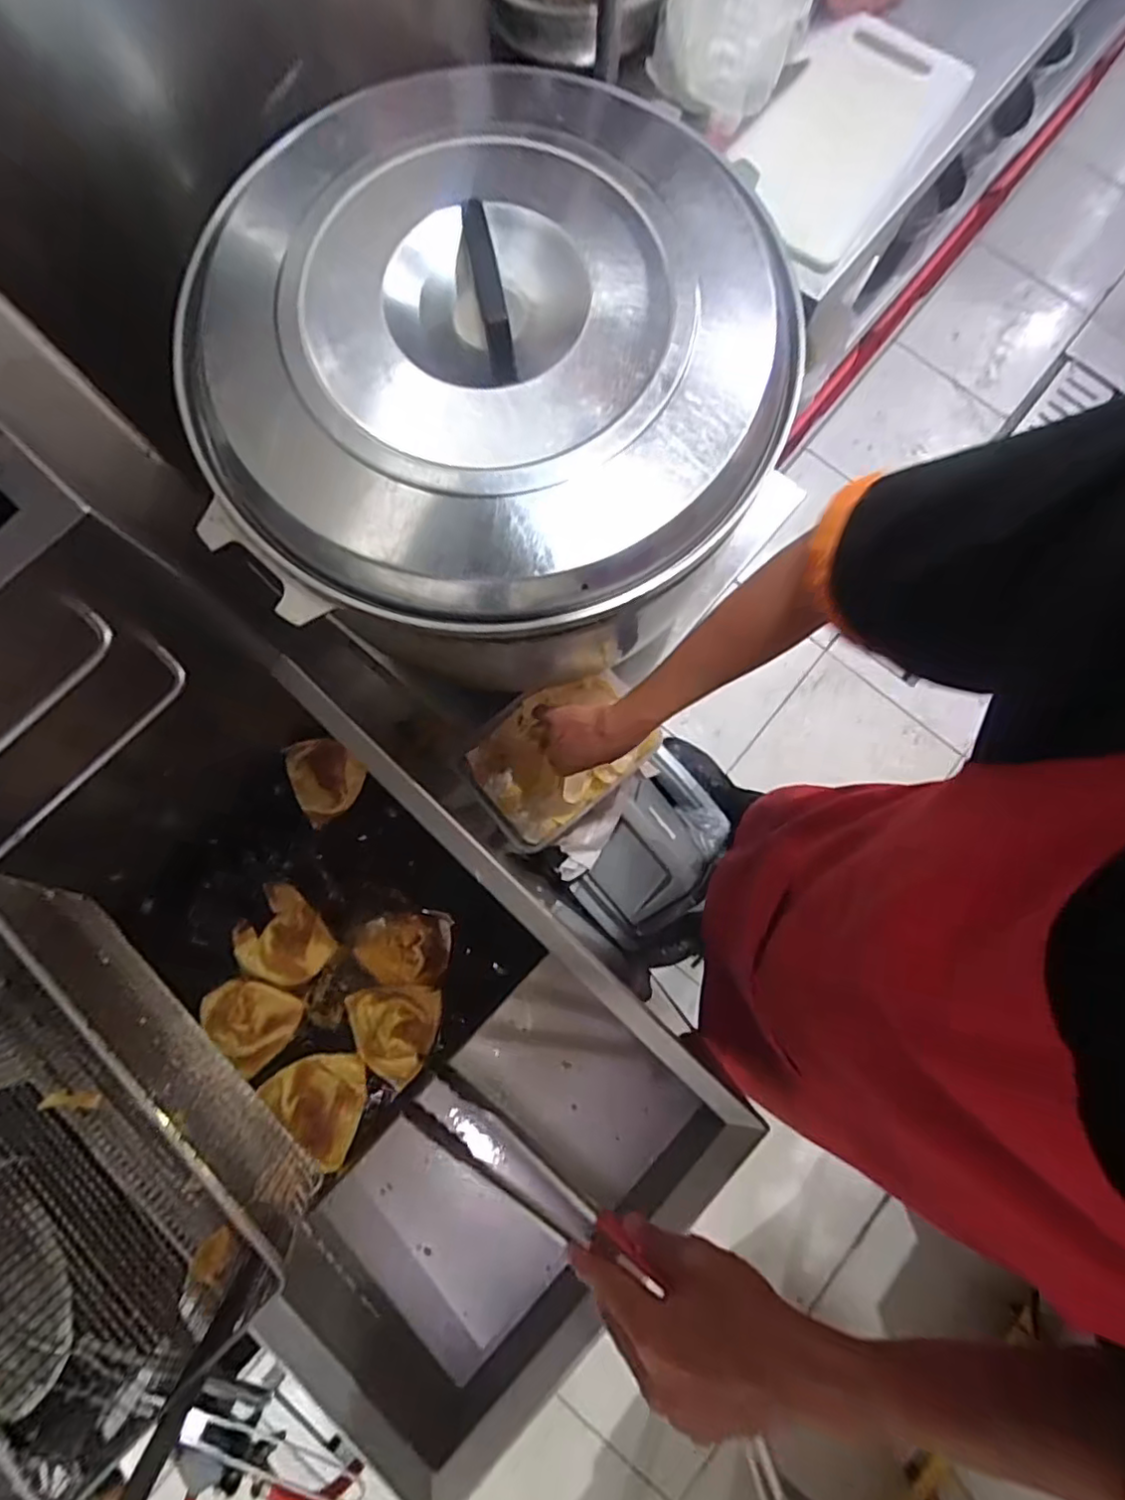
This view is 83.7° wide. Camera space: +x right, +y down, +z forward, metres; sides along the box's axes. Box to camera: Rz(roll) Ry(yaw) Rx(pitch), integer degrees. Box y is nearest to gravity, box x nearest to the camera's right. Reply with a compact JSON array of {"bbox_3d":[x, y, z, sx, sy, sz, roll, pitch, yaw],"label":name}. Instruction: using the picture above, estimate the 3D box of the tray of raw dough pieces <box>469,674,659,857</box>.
[{"bbox_3d":[-0.007,0.006,0.807,0.217,0.047,0.160,-39,82,-7],"label":"tray of raw dough pieces"}]

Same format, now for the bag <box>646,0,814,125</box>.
[{"bbox_3d":[0.181,-0.769,0.657,0.136,0.071,0.202,23,81,4],"label":"bag"}]

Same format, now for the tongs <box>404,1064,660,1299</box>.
[{"bbox_3d":[-0.033,0.300,0.457,0.215,0.022,0.049,15,78,34],"label":"tongs"}]

